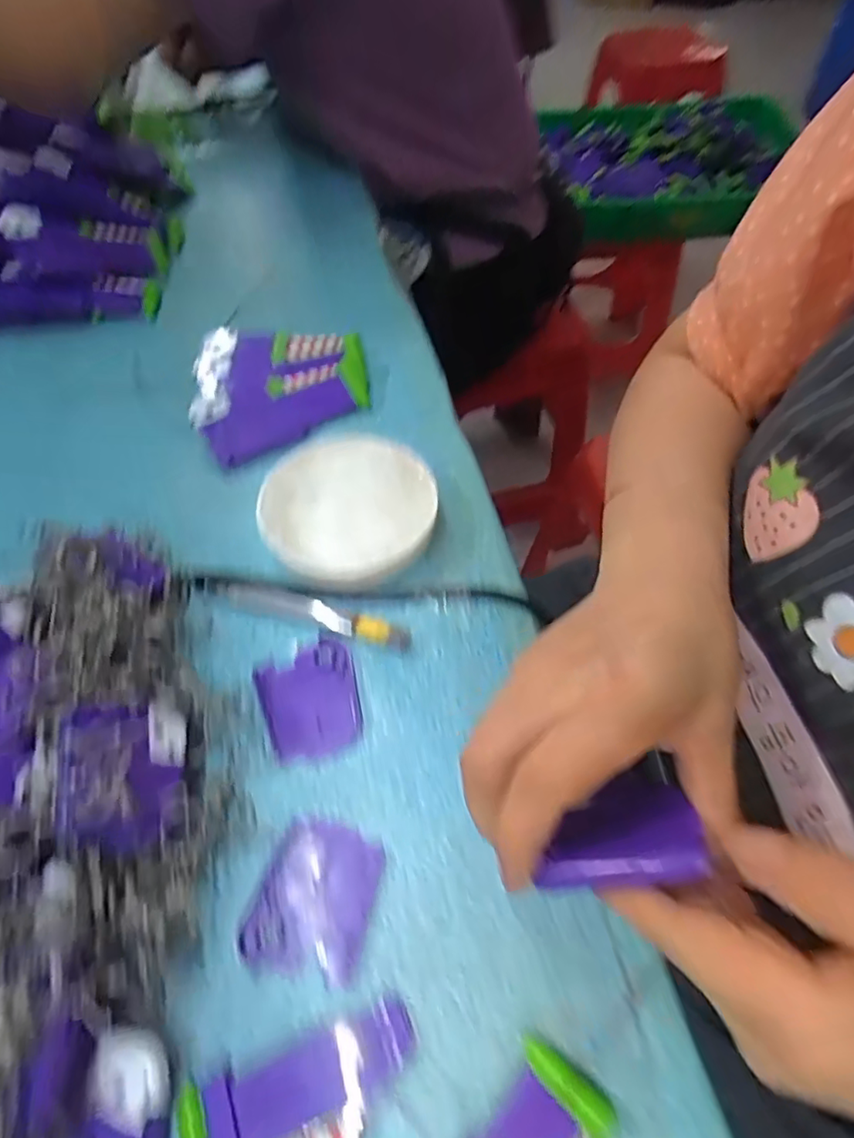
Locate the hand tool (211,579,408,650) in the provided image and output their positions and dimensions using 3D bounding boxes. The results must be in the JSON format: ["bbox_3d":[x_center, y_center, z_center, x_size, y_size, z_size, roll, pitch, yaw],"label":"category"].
[{"bbox_3d":[-0.069,0.023,0.341,0.123,0.008,0.016,16,60,12],"label":"hand tool"}]

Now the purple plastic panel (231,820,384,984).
[{"bbox_3d":[-0.050,0.148,0.266,0.051,0.004,0.061,13,59,10],"label":"purple plastic panel"}]

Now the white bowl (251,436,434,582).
[{"bbox_3d":[-0.048,-0.037,0.366,0.102,0.023,0.105,-1,58,2],"label":"white bowl"}]

